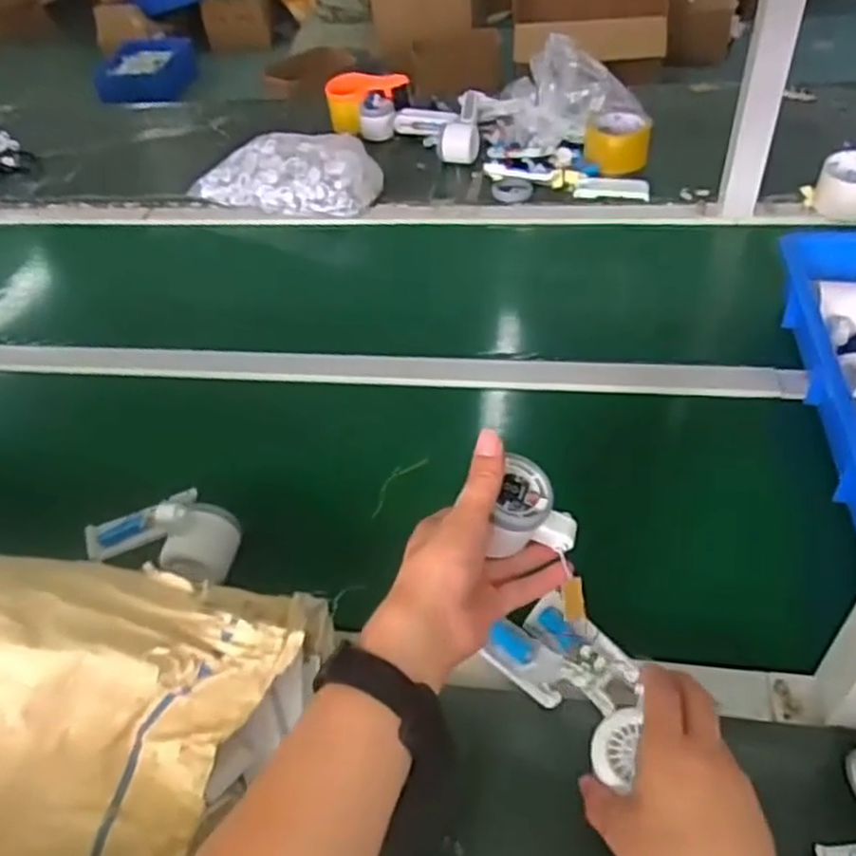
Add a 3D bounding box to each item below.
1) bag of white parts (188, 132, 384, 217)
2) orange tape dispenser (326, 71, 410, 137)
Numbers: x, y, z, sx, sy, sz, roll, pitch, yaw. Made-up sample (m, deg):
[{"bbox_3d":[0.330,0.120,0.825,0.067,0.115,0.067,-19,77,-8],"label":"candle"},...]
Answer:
[{"bbox_3d":[-0.210,-0.388,1.142,0.296,0.085,0.148,18,50,23],"label":"bag of white parts"},{"bbox_3d":[-0.107,-0.573,1.296,0.137,0.083,0.076,3,46,10],"label":"orange tape dispenser"}]

